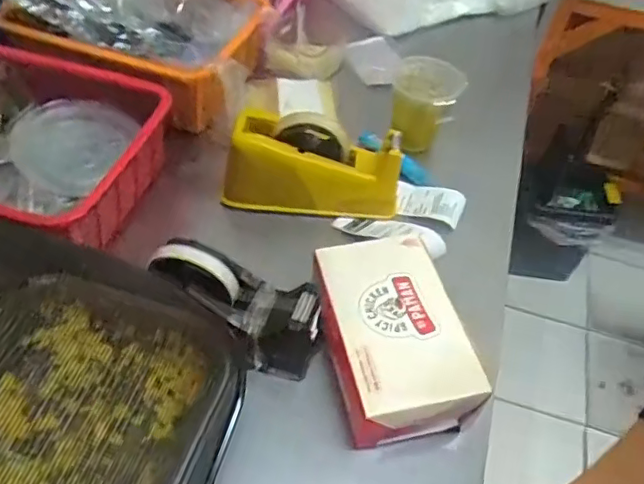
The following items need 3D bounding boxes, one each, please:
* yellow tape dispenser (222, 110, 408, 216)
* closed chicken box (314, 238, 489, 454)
[{"bbox_3d":[-0.008,-0.084,0.650,0.192,0.091,0.073,9,50,1],"label":"yellow tape dispenser"},{"bbox_3d":[0.062,0.083,0.524,0.117,0.056,0.187,-8,51,-13],"label":"closed chicken box"}]

